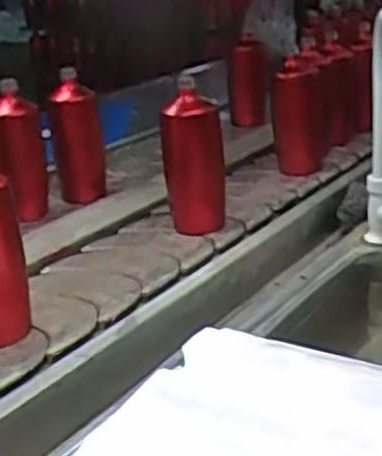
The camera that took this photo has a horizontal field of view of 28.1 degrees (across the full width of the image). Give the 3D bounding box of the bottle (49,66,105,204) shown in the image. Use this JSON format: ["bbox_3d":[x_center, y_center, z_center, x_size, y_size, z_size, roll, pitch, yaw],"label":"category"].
[{"bbox_3d":[-0.195,-0.151,1.307,0.077,0.267,0.070,-10,46,-13],"label":"bottle"}]

